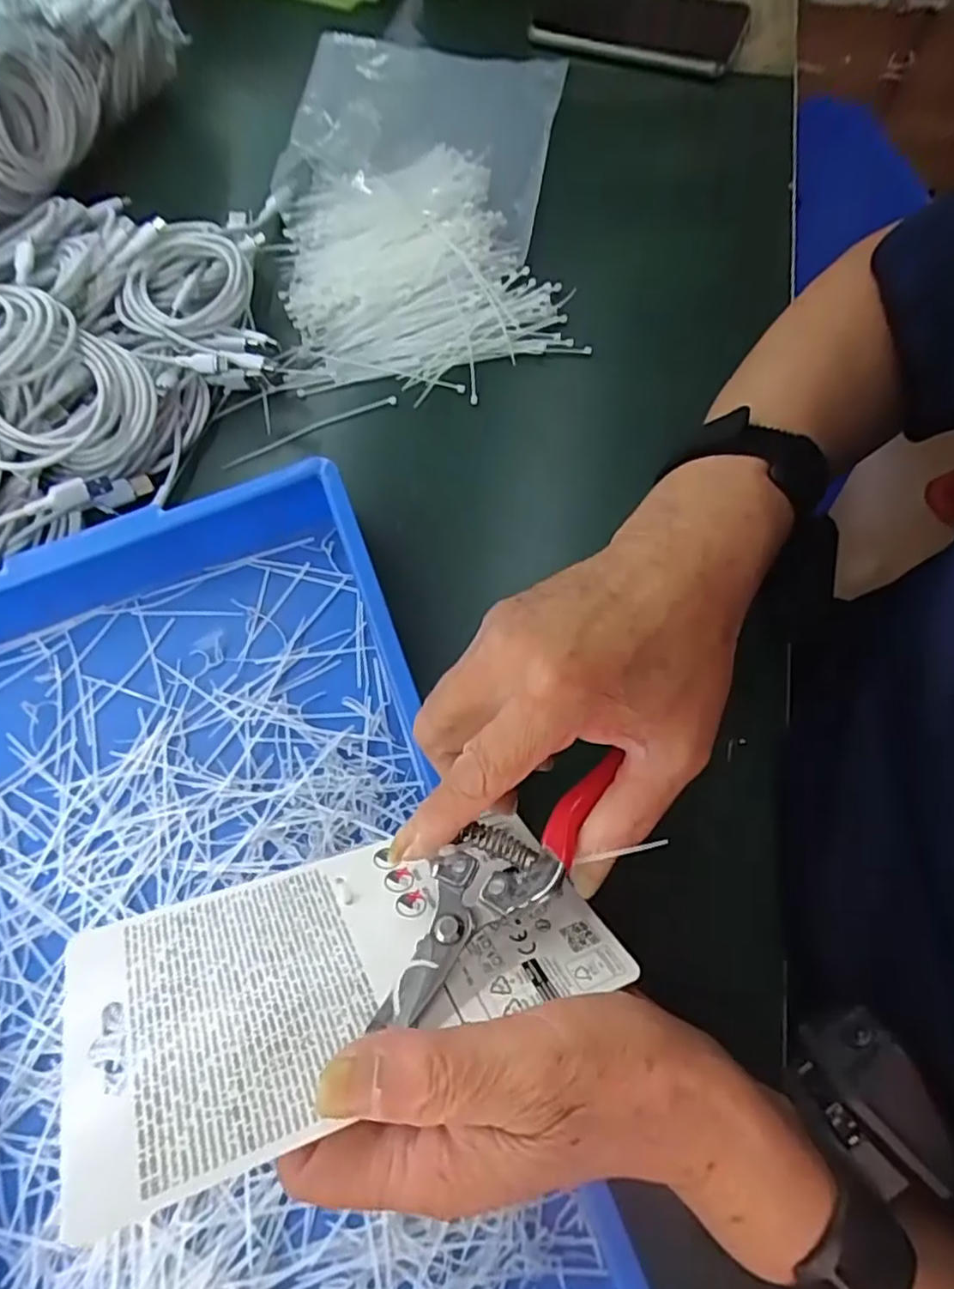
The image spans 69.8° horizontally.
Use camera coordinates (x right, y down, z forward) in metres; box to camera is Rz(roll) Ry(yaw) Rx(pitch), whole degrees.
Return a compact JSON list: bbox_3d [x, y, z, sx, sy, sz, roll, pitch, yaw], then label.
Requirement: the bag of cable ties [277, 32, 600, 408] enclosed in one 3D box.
[{"bbox_3d":[-0.041,-0.306,0.477,0.194,0.032,0.263,-5,83,4],"label":"bag of cable ties"}]

